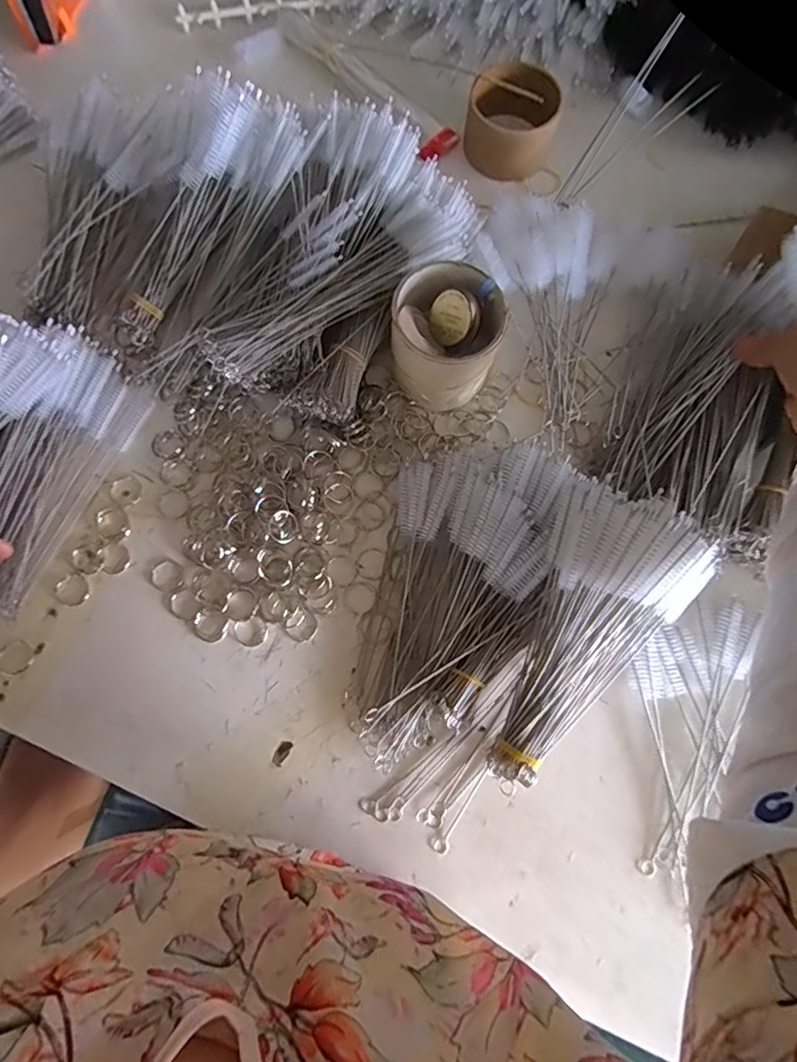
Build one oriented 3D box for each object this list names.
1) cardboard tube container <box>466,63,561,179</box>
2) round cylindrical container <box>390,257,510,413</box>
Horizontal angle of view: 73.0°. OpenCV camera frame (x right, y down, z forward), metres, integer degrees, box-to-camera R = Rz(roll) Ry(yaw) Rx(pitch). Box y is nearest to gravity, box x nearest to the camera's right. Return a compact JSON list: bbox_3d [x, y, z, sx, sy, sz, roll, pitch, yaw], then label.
[{"bbox_3d":[0.102,-0.370,0.487,0.077,0.061,0.077,0,77,-1],"label":"cardboard tube container"},{"bbox_3d":[0.036,-0.147,0.416,0.081,0.074,0.086,0,77,-1],"label":"round cylindrical container"}]

